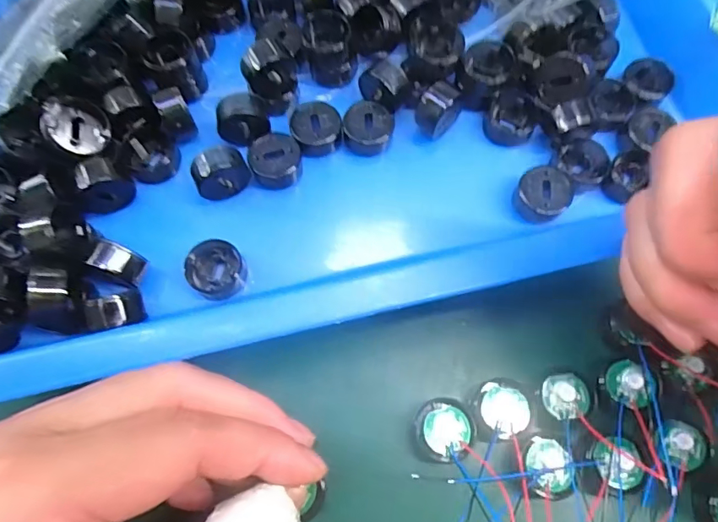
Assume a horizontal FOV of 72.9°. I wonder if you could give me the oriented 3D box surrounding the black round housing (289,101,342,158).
[{"bbox_3d":[-0.018,-0.055,0.203,0.020,0.012,0.019,-10,71,-3],"label":"black round housing"}]

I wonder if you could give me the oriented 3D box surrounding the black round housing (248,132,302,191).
[{"bbox_3d":[-0.034,-0.040,0.199,0.020,0.014,0.017,-9,71,-3],"label":"black round housing"}]

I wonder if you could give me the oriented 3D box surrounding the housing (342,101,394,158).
[{"bbox_3d":[0.004,-0.055,0.205,0.020,0.015,0.018,4,71,2],"label":"housing"}]

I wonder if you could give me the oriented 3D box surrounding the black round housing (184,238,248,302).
[{"bbox_3d":[-0.053,0.003,0.185,0.020,0.012,0.021,0,71,0],"label":"black round housing"}]

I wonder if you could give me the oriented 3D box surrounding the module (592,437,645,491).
[{"bbox_3d":[0.086,0.067,0.160,0.016,0.004,0.016,0,71,0],"label":"module"}]

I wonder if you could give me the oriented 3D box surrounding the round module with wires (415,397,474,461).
[{"bbox_3d":[0.029,0.058,0.167,0.020,0.007,0.020,0,71,0],"label":"round module with wires"}]

